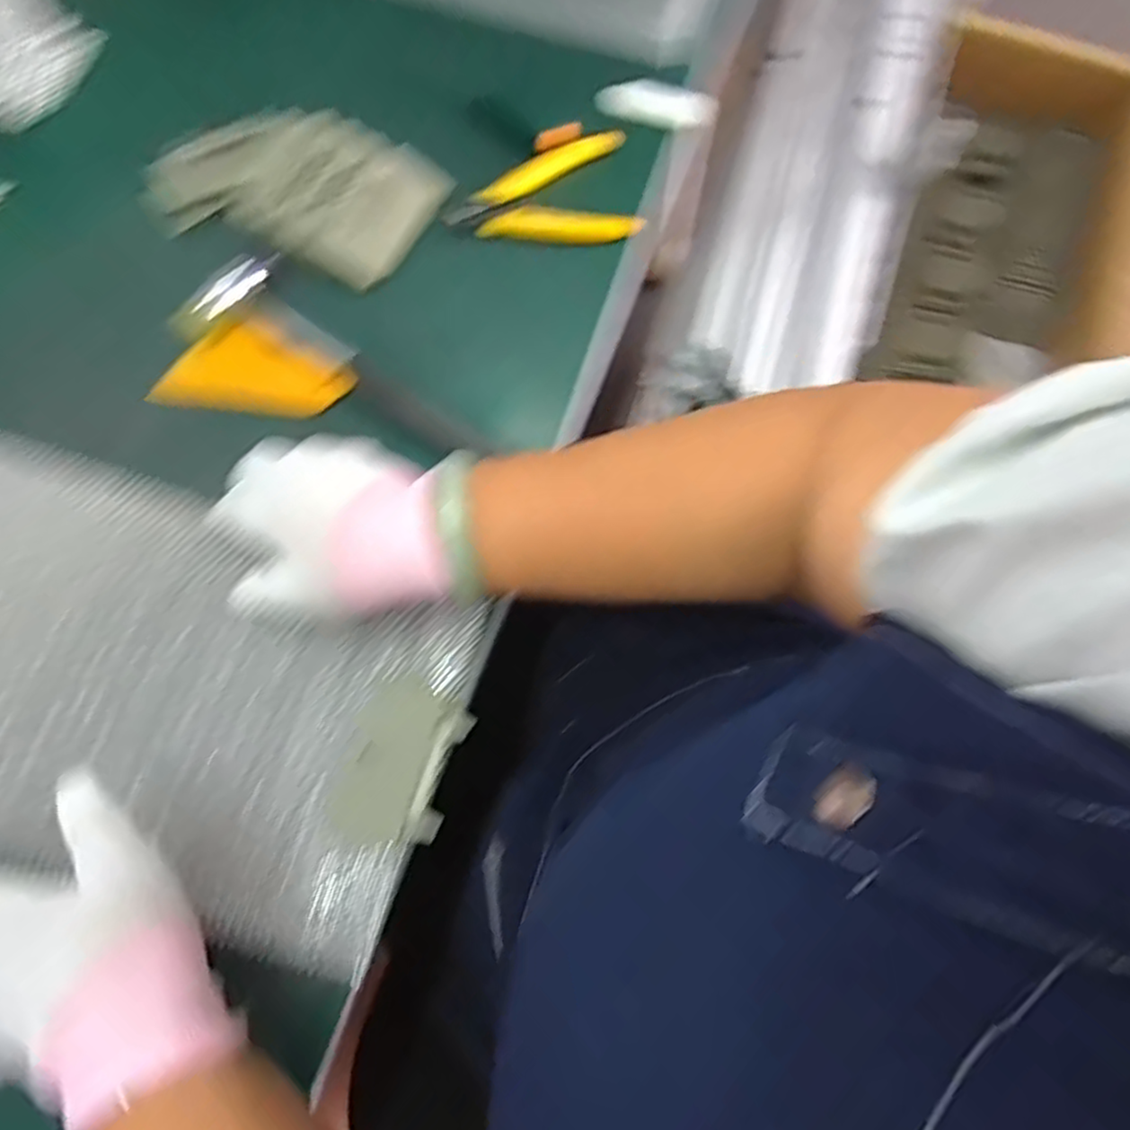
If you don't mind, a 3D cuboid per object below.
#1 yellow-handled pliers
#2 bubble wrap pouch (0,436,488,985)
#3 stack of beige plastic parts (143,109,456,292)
[{"bbox_3d":[-0.015,-0.238,0.460,0.123,0.022,0.065,-16,75,-5],"label":"yellow-handled pliers"},{"bbox_3d":[-0.227,0.062,0.379,0.335,0.019,0.209,15,74,4],"label":"bubble wrap pouch"},{"bbox_3d":[-0.175,-0.254,0.454,0.178,0.025,0.110,23,75,6],"label":"stack of beige plastic parts"}]

